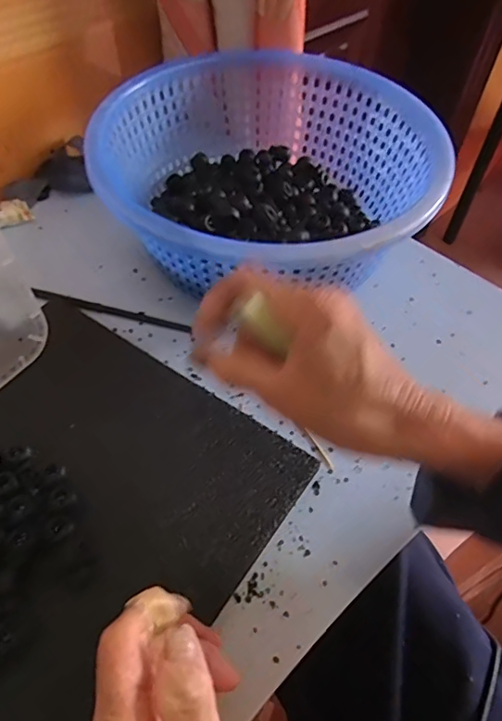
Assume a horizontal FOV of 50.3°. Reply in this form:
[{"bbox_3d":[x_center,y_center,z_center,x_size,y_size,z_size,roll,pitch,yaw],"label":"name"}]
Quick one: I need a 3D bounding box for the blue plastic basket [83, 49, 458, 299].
[{"bbox_3d":[0.011,-0.148,0.442,0.259,0.091,0.268,2,51,-3],"label":"blue plastic basket"}]

